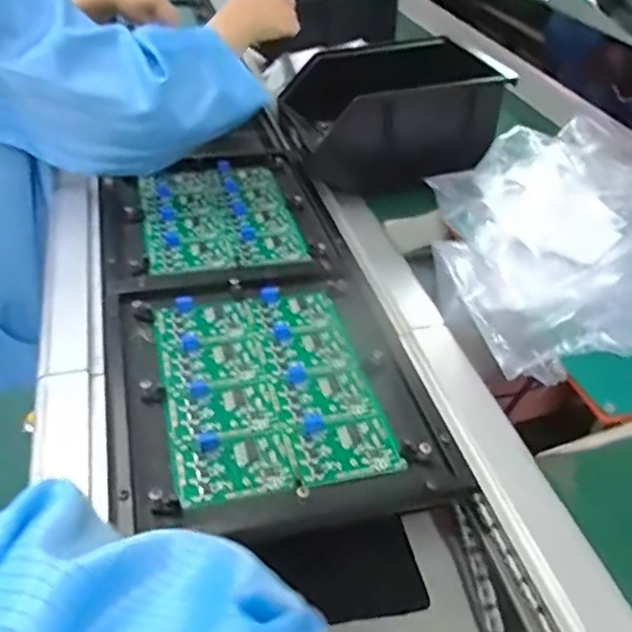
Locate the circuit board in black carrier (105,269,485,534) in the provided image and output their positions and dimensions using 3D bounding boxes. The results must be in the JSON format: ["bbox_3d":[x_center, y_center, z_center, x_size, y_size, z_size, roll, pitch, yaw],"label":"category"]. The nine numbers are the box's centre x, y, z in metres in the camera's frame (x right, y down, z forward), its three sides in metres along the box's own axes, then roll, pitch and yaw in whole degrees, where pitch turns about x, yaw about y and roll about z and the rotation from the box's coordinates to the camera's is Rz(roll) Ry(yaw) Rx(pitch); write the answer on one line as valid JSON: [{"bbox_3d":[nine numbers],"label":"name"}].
[{"bbox_3d":[-0.039,0.052,0.492,0.226,0.014,0.253,-8,39,-14],"label":"circuit board in black carrier"}]

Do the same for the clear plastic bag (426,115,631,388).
[{"bbox_3d":[0.249,-0.072,0.605,0.253,0.080,0.319,-2,38,-6],"label":"clear plastic bag"}]

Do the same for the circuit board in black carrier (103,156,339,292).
[{"bbox_3d":[-0.110,-0.108,0.685,0.214,0.016,0.268,-7,39,-13],"label":"circuit board in black carrier"}]

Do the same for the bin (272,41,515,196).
[{"bbox_3d":[0.086,-0.228,0.748,0.224,0.129,0.149,-5,39,-10],"label":"bin"}]

